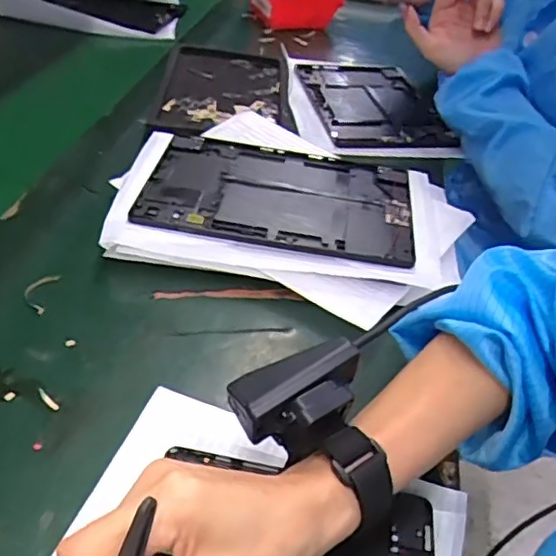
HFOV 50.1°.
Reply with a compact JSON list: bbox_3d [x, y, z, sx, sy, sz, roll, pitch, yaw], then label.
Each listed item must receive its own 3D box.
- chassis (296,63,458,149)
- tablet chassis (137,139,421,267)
[{"bbox_3d":[0.128,-0.238,0.801,0.165,0.014,0.253,-3,39,-11],"label":"chassis"},{"bbox_3d":[0.002,-0.078,0.545,0.238,0.007,0.161,9,40,2],"label":"tablet chassis"}]

